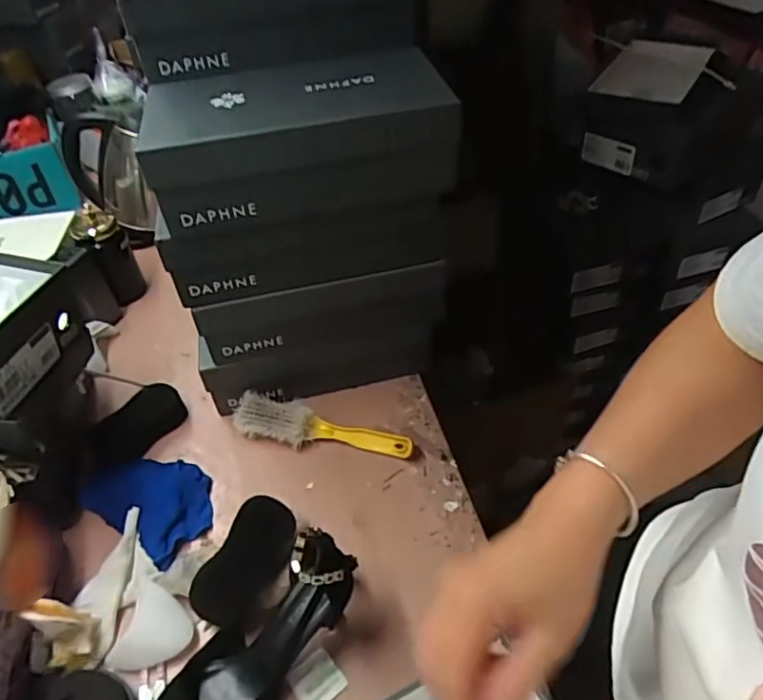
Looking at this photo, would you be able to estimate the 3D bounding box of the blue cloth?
[{"bbox_3d":[-0.270,0.169,0.707,0.156,0.031,0.107,24,51,27],"label":"blue cloth"}]

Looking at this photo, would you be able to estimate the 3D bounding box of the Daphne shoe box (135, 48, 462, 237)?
[{"bbox_3d":[-0.087,-0.229,0.627,0.291,0.104,0.174,-13,45,-8],"label":"Daphne shoe box"}]

